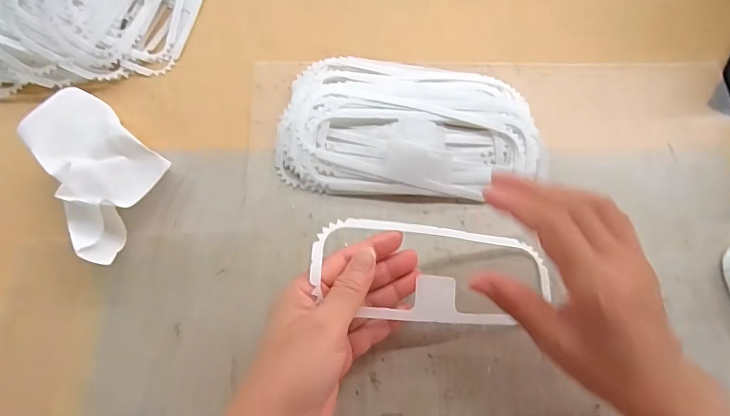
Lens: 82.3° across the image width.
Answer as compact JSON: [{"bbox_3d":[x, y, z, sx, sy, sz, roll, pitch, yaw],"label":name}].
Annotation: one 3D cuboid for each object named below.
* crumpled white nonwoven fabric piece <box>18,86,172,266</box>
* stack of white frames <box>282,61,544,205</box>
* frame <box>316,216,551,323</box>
[{"bbox_3d":[-0.203,-0.031,0.329,0.077,0.045,0.148,-31,74,-12],"label":"crumpled white nonwoven fabric piece"},{"bbox_3d":[0.039,-0.070,0.361,0.217,0.028,0.121,4,71,0],"label":"stack of white frames"},{"bbox_3d":[0.049,0.048,0.295,0.174,0.022,0.068,7,91,-11],"label":"frame"}]

